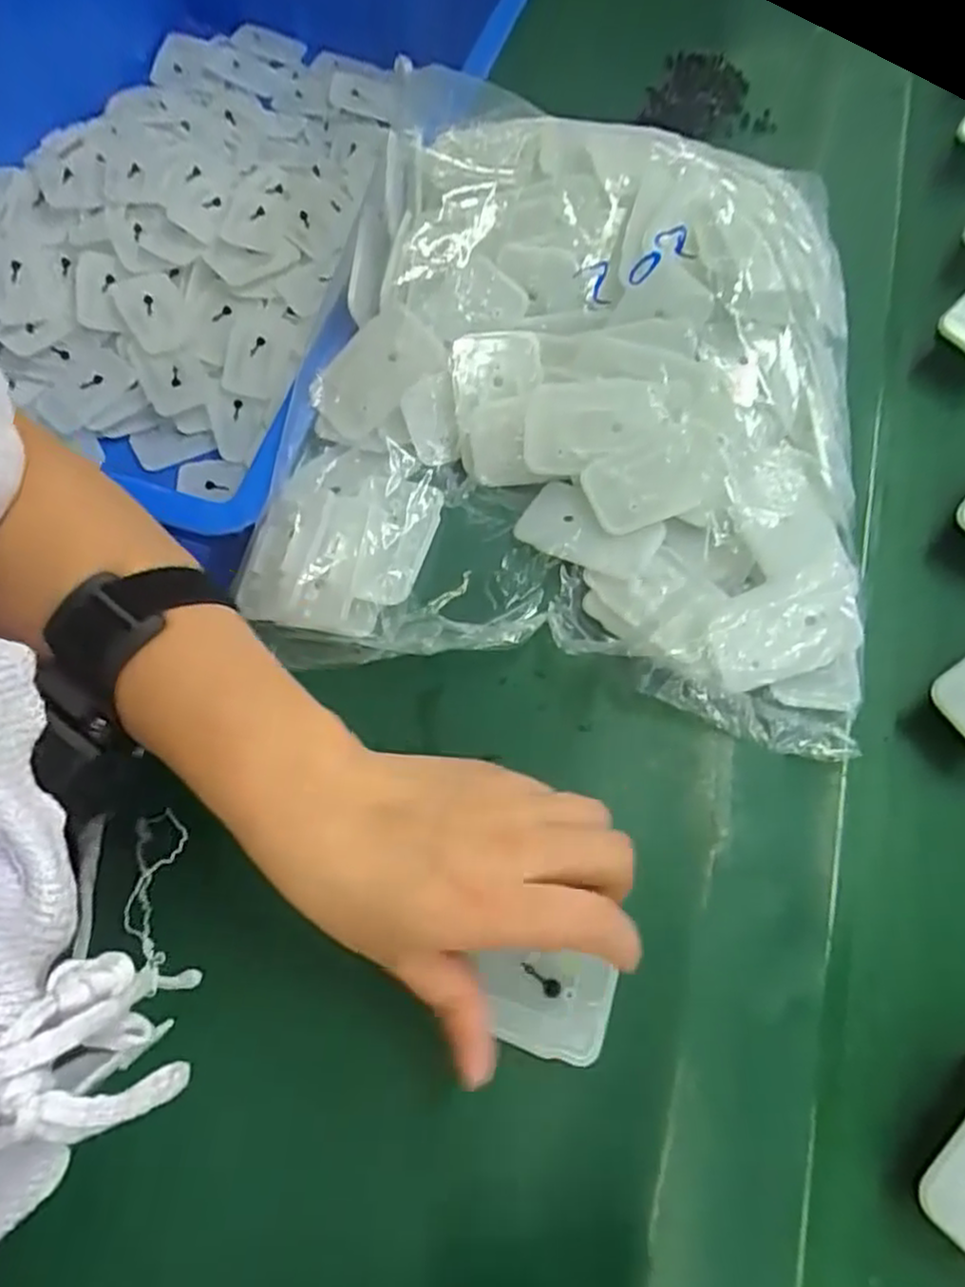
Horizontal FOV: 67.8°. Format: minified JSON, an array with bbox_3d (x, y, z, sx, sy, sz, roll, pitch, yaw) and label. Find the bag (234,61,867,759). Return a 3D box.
[{"bbox_3d":[0.046,-0.119,0.341,0.282,0.086,0.282,10,66,3],"label":"bag"}]

